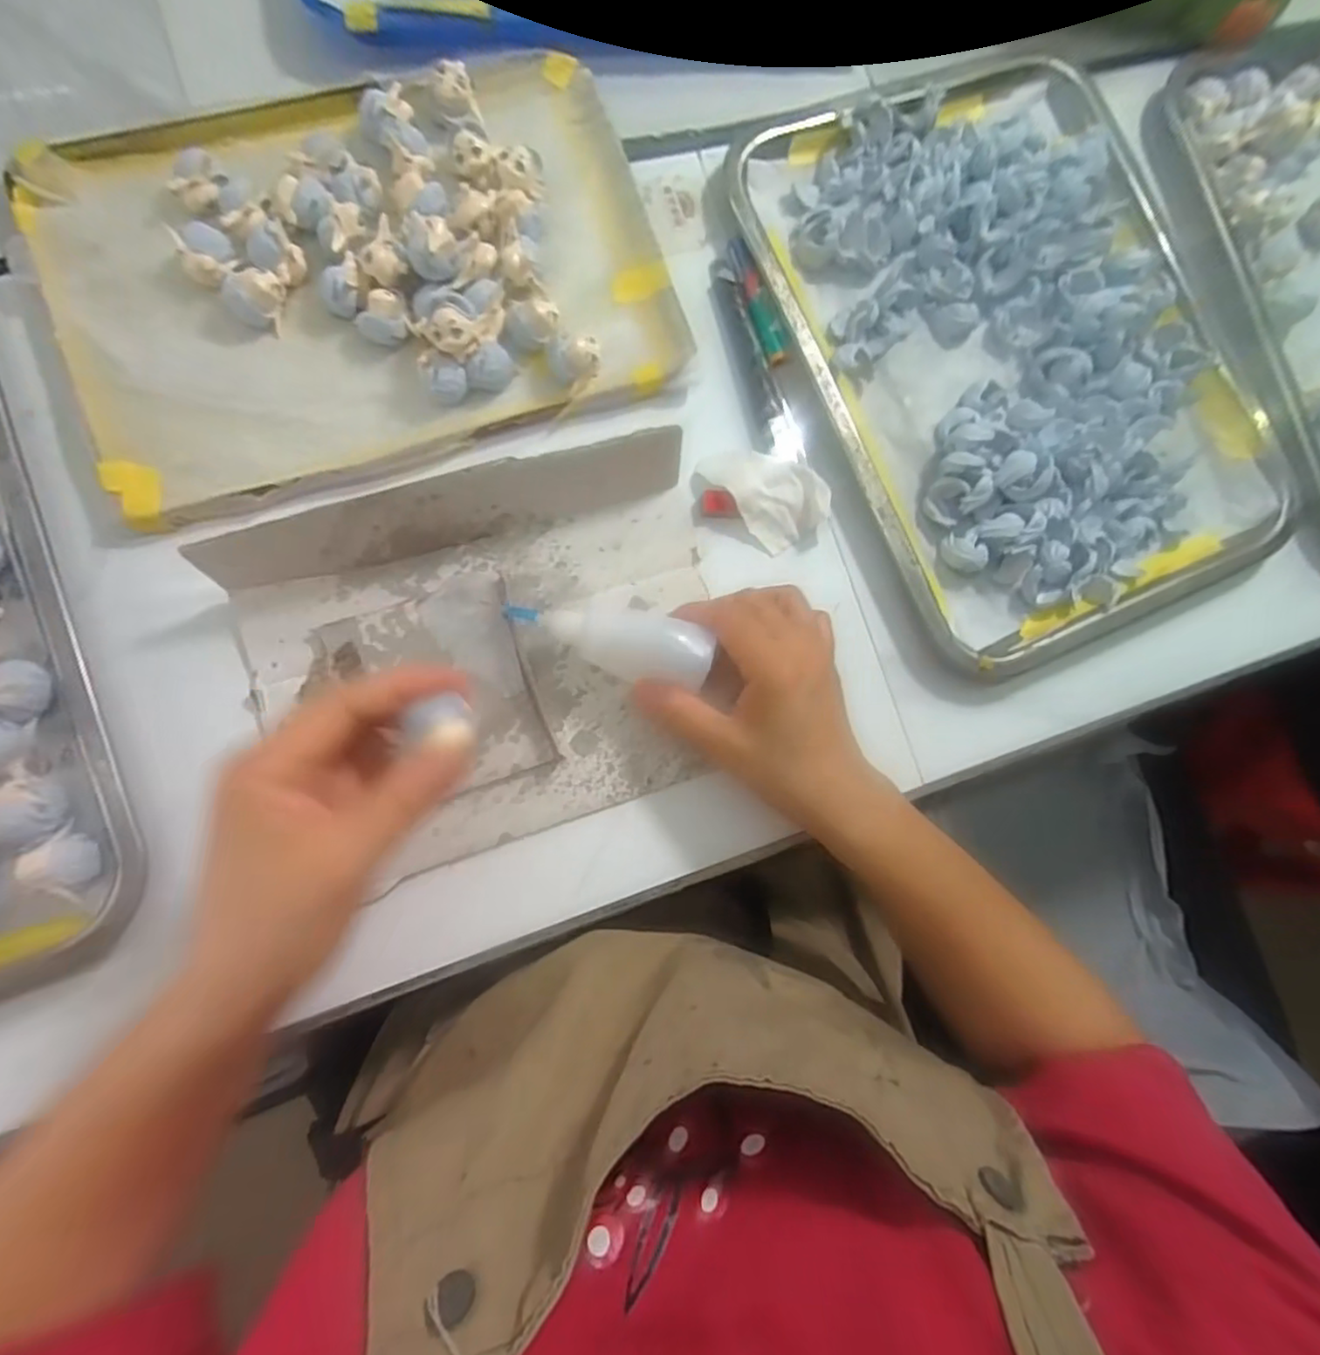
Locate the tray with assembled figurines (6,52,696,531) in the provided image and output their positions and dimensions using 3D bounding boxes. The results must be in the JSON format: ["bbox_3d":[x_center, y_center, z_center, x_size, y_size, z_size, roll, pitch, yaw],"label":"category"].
[{"bbox_3d":[-0.154,-0.215,0.346,0.308,0.033,0.208,-20,88,-8],"label":"tray with assembled figurines"}]

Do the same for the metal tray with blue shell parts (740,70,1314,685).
[{"bbox_3d":[0.217,-0.194,0.387,0.259,0.028,0.335,-22,88,-8],"label":"metal tray with blue shell parts"}]

